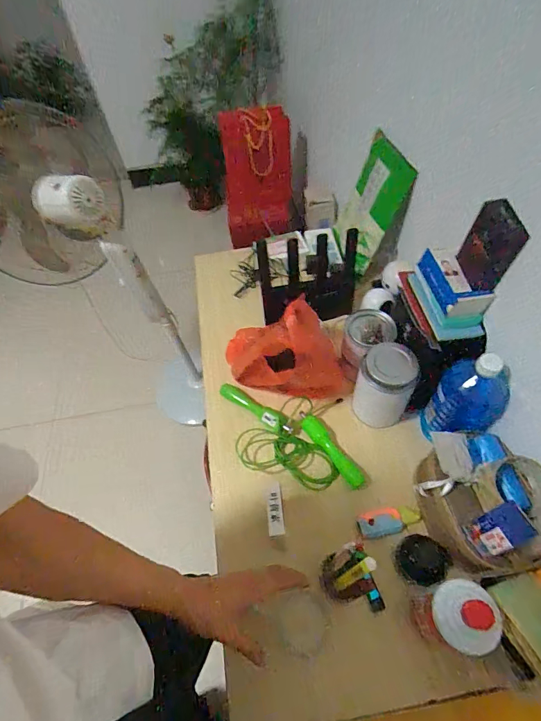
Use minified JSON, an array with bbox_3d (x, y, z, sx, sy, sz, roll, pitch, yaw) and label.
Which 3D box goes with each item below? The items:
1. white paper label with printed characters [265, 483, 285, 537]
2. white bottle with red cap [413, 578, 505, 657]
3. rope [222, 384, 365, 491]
[{"bbox_3d":[0.006,0.226,0.586,0.023,0.010,0.073,-7,55,0],"label":"white paper label with printed characters"},{"bbox_3d":[0.244,0.347,0.520,0.076,0.185,0.080,-7,55,0],"label":"white bottle with red cap"},{"bbox_3d":[0.033,0.145,0.752,0.278,0.035,0.192,2,56,7],"label":"rope"}]

